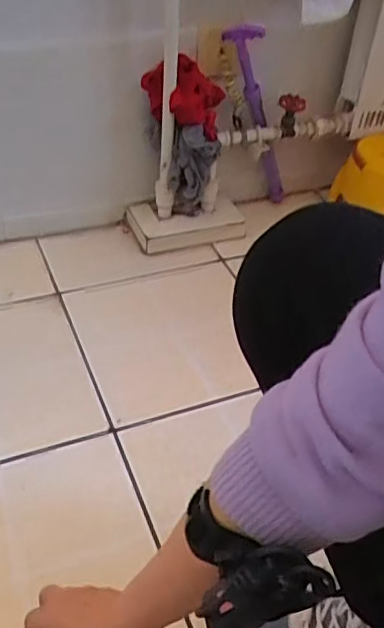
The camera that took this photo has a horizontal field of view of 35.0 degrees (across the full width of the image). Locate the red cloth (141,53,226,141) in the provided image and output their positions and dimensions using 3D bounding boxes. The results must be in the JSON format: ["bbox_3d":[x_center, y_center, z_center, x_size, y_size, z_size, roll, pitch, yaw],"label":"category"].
[{"bbox_3d":[-0.015,-0.372,1.039,0.138,0.114,0.077,6,39,-2],"label":"red cloth"}]

